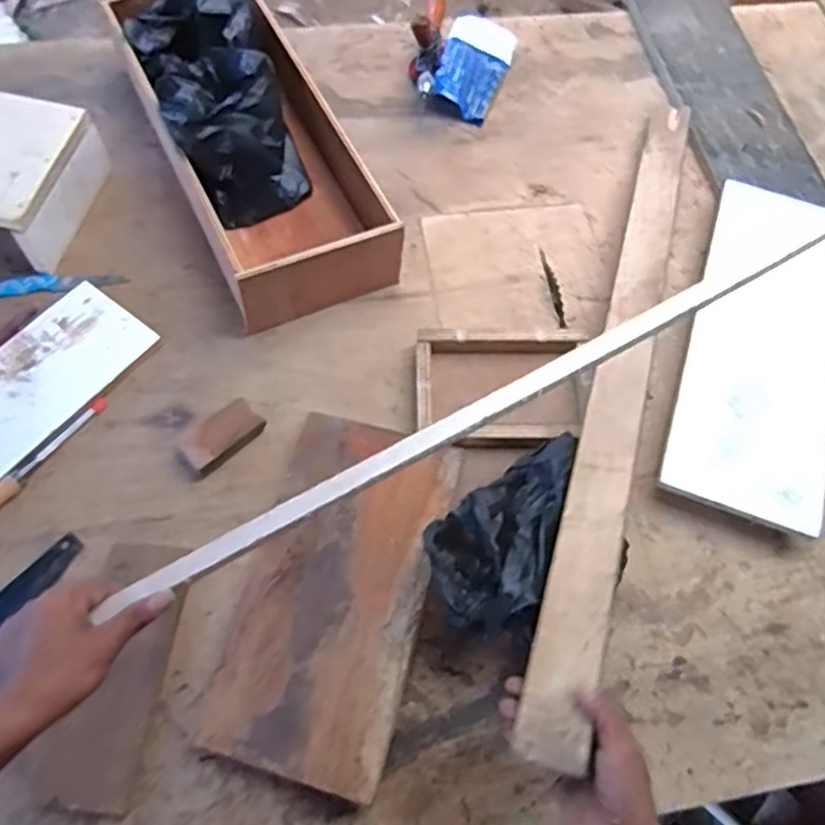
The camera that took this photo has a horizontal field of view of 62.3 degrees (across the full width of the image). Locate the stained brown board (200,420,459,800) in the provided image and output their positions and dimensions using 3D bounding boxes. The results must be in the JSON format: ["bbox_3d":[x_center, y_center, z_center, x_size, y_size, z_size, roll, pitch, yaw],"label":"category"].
[{"bbox_3d":[-0.082,0.184,0.719,0.189,0.016,0.361,11,65,12],"label":"stained brown board"}]

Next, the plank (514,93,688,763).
[{"bbox_3d":[0.259,-0.091,0.808,0.062,0.011,0.940,7,54,21],"label":"plank"}]

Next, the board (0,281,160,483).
[{"bbox_3d":[-0.473,-0.019,0.825,0.142,0.021,0.317,32,66,13],"label":"board"}]

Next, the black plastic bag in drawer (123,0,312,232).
[{"bbox_3d":[-0.264,-0.443,0.920,0.172,0.143,0.345,-21,79,-13],"label":"black plastic bag in drawer"}]

